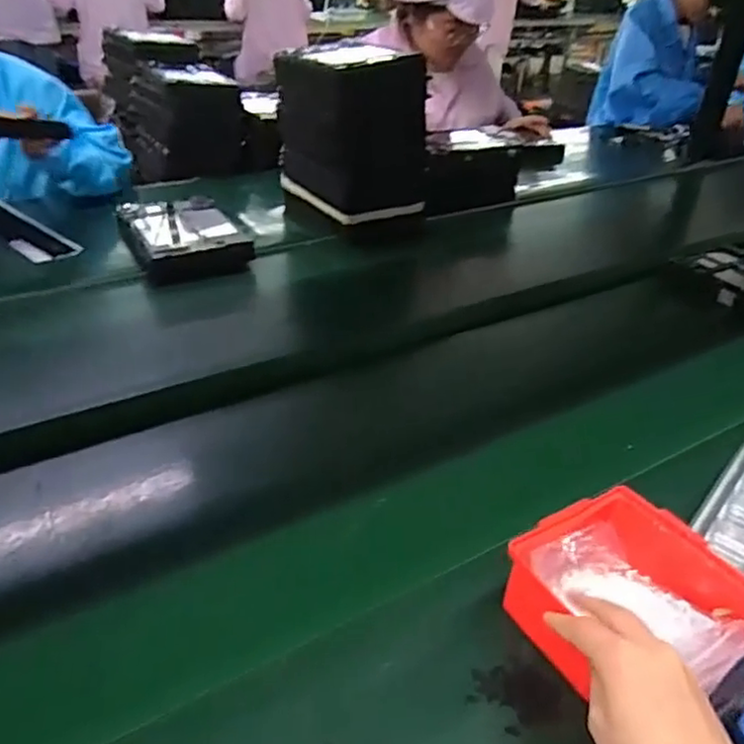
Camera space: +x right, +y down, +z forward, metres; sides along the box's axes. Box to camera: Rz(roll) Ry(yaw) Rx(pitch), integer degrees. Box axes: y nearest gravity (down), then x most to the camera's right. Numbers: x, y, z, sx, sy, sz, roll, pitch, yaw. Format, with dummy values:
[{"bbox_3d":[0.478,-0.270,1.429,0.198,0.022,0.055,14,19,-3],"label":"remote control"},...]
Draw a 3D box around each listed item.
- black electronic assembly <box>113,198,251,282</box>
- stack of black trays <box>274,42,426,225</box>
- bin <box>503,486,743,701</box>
[{"bbox_3d":[-0.294,-0.219,1.014,0.175,0.039,0.200,-14,42,-21],"label":"black electronic assembly"},{"bbox_3d":[-0.032,-0.396,1.063,0.177,0.234,0.221,-18,38,-30],"label":"stack of black trays"},{"bbox_3d":[0.177,0.161,0.444,0.127,0.065,0.135,-16,37,-27],"label":"bin"}]

